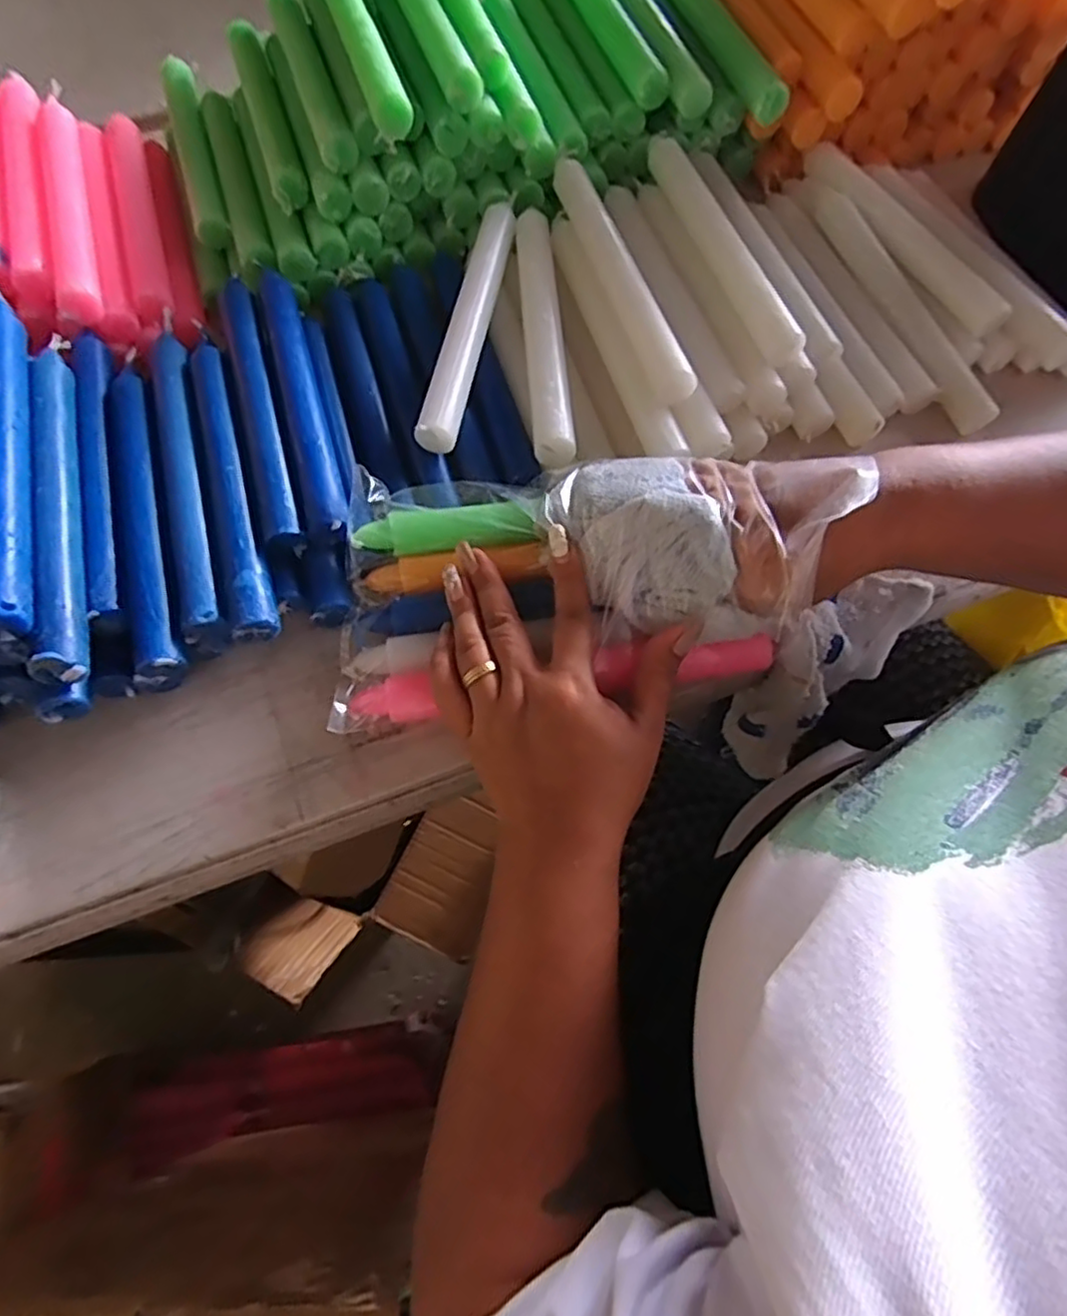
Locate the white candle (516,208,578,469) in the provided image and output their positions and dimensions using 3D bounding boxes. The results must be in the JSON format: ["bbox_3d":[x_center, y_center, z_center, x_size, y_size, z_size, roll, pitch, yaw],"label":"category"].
[{"bbox_3d":[0.006,-0.202,0.395,0.023,0.017,0.195,-4,67,-1],"label":"white candle"}]

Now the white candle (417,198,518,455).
[{"bbox_3d":[-0.036,-0.214,0.402,0.024,0.016,0.206,10,68,4],"label":"white candle"}]

